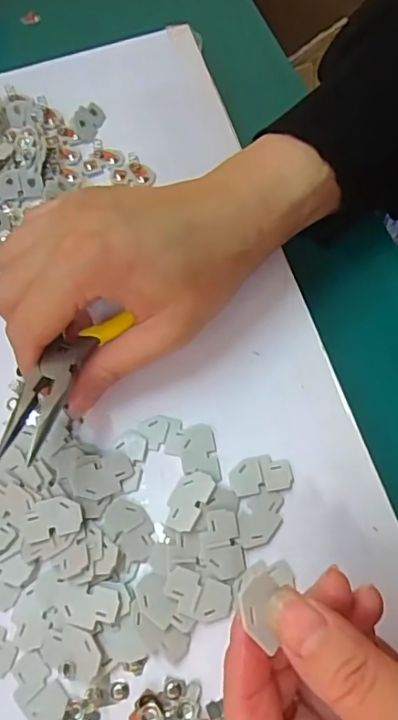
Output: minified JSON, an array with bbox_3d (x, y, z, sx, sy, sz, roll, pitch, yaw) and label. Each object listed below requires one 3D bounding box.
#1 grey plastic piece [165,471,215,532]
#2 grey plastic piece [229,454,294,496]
[{"bbox_3d":[-0.005,0.060,0.229,0.017,0.004,0.025,17,60,31],"label":"grey plastic piece"},{"bbox_3d":[0.027,0.049,0.233,0.026,0.004,0.017,-11,63,1],"label":"grey plastic piece"}]

